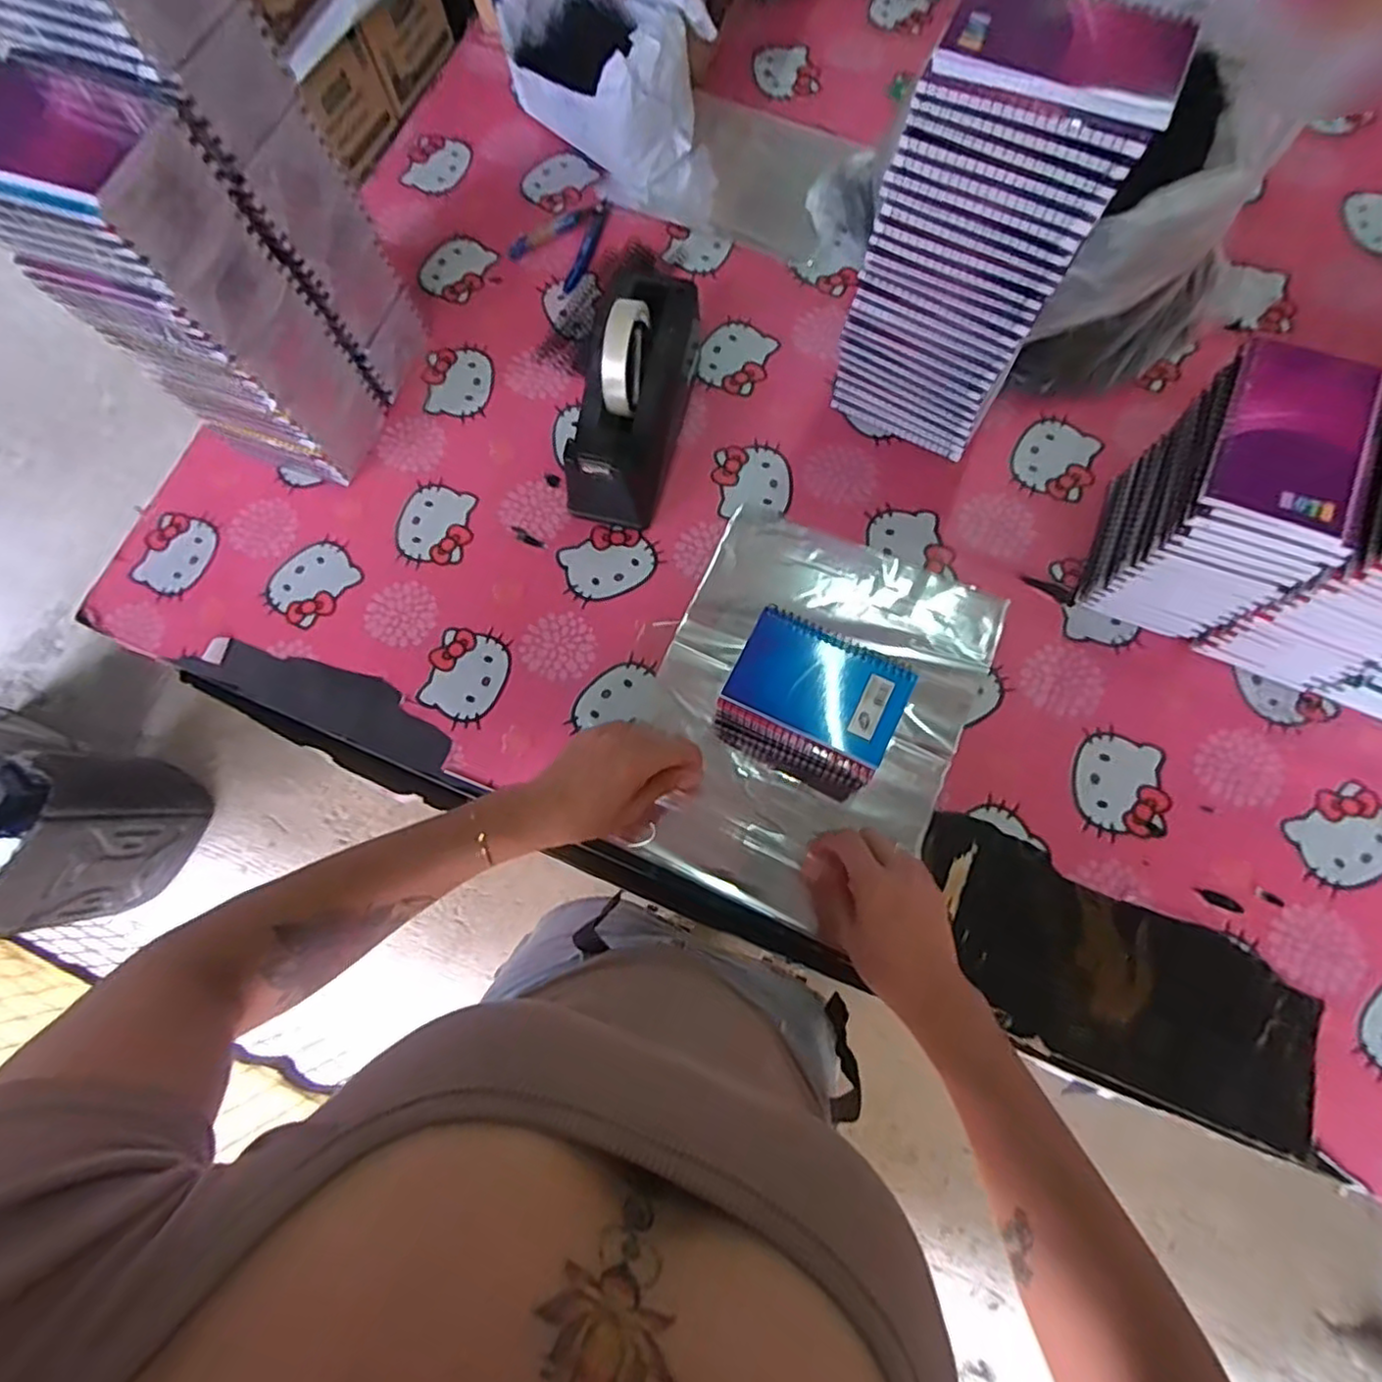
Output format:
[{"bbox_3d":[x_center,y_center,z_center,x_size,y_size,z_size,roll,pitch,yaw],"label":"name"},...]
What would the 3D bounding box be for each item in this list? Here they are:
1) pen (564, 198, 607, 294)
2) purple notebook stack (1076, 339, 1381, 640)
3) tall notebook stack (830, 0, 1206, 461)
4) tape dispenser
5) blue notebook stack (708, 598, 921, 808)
[{"bbox_3d":[-0.108,-0.460,0.700,0.017,0.008,0.113,16,75,7],"label":"pen"},{"bbox_3d":[0.389,-0.135,0.504,0.094,0.177,0.133,20,76,8],"label":"purple notebook stack"},{"bbox_3d":[0.207,-0.314,0.509,0.138,0.288,0.091,30,77,10],"label":"tall notebook stack"},{"bbox_3d":[-0.047,-0.257,0.591,0.079,0.124,0.221,13,75,6],"label":"tape dispenser"},{"bbox_3d":[0.094,0.012,0.540,0.127,0.061,0.105,27,77,9],"label":"blue notebook stack"}]

